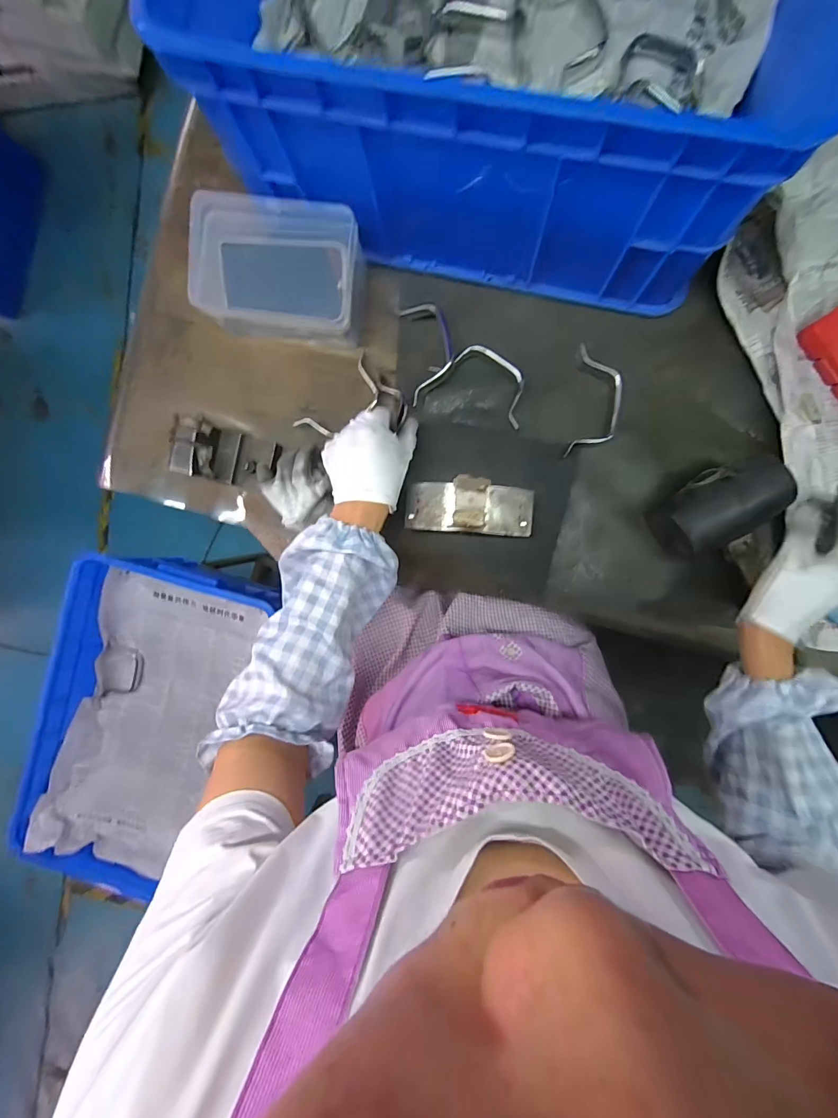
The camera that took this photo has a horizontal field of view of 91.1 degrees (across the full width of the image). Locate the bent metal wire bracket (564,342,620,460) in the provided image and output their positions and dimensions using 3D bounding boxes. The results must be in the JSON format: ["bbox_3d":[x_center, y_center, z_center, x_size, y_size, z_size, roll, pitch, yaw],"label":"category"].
[{"bbox_3d":[0.201,-0.174,0.462,0.055,0.011,0.119,5,95,-8],"label":"bent metal wire bracket"}]

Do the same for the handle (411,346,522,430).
[{"bbox_3d":[0.063,-0.205,0.472,0.125,0.025,0.080,17,93,5],"label":"handle"}]

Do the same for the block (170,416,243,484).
[{"bbox_3d":[-0.245,-0.125,0.471,0.054,0.056,0.065,14,92,6],"label":"block"}]

